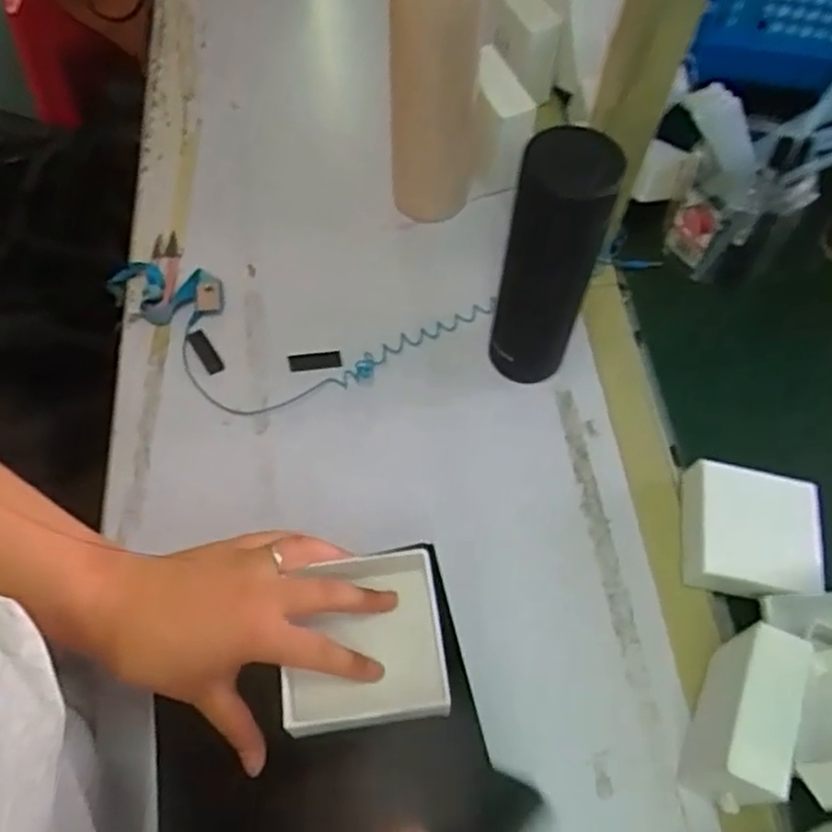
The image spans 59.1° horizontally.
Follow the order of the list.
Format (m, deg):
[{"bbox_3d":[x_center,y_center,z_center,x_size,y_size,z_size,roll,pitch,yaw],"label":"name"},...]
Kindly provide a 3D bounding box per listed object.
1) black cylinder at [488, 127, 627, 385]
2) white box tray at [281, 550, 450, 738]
[{"bbox_3d":[0.094,-0.100,0.530,0.061,0.212,0.051,17,61,8],"label":"black cylinder"},{"bbox_3d":[-0.030,0.127,0.421,0.089,0.030,0.099,-7,60,-4],"label":"white box tray"}]

